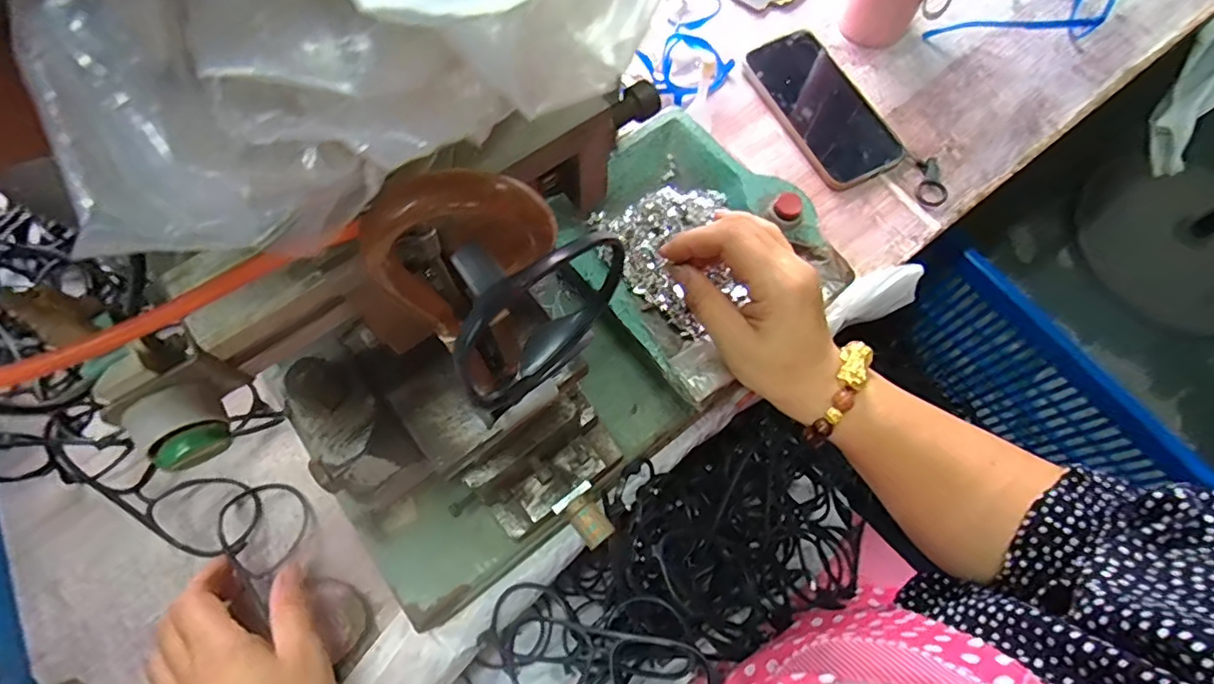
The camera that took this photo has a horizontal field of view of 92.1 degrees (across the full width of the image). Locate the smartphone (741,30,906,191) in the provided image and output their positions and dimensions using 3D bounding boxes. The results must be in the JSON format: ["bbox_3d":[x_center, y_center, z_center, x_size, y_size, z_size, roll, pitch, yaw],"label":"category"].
[{"bbox_3d":[0.195,-0.215,0.526,0.087,0.006,0.162,-26,71,-8],"label":"smartphone"}]

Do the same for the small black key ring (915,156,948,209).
[{"bbox_3d":[0.282,-0.138,0.508,0.027,0.006,0.047,8,70,4],"label":"small black key ring"}]

